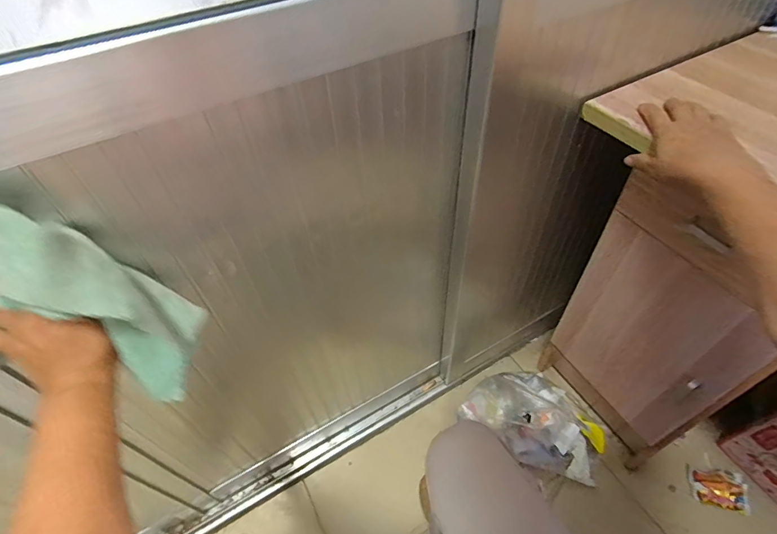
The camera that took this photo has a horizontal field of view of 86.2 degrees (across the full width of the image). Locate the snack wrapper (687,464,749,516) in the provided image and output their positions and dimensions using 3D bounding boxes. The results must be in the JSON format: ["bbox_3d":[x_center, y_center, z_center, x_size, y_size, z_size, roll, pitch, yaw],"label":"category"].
[{"bbox_3d":[0.691,0.464,0.872,0.101,0.030,0.073,12,52,12],"label":"snack wrapper"}]

